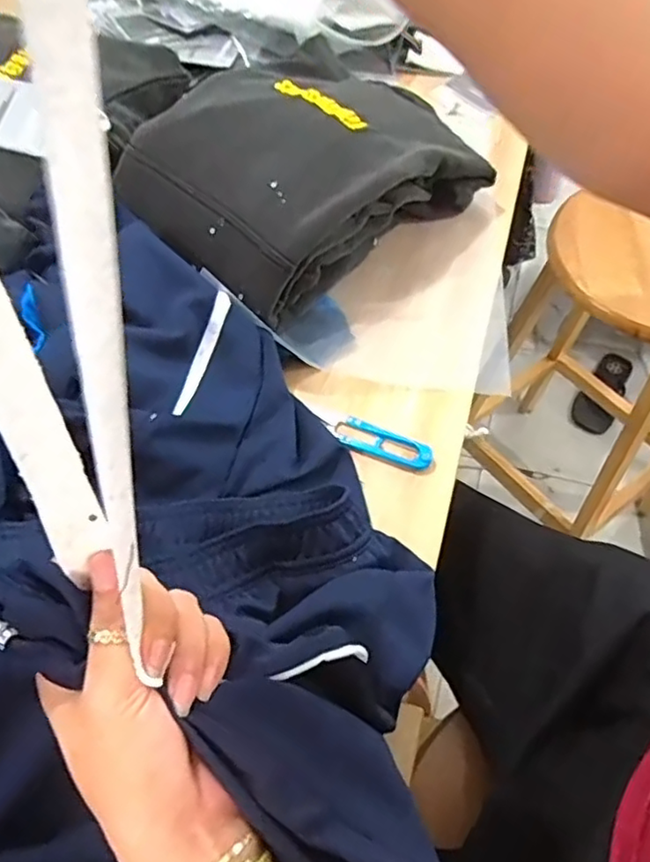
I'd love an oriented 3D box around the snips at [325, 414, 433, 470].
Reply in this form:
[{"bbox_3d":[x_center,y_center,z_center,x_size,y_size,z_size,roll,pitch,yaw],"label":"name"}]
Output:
[{"bbox_3d":[0.044,0.008,0.508,0.090,0.007,0.027,23,62,16],"label":"snips"}]

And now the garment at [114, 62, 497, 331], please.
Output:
[{"bbox_3d":[-0.033,-0.254,0.613,0.248,0.103,0.286,40,68,23],"label":"garment"}]

